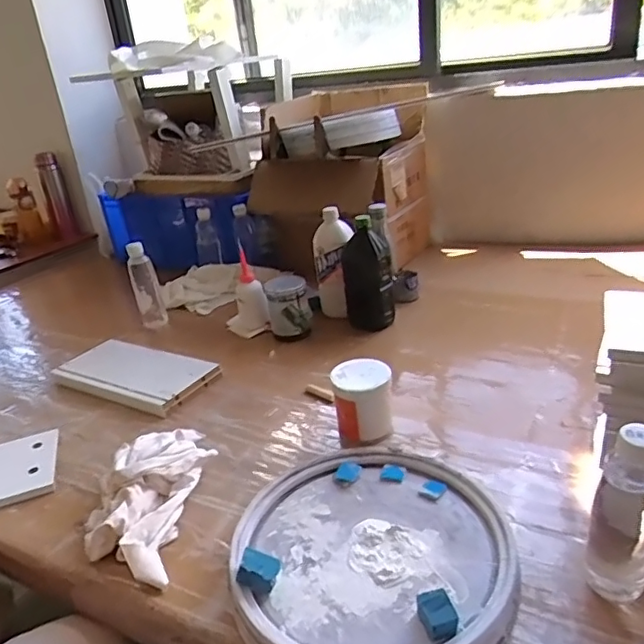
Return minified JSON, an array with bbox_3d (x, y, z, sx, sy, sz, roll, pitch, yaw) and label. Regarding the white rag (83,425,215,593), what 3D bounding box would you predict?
[{"bbox_3d":[-0.220,0.206,0.728,0.125,0.064,0.275,-3,24,7],"label":"white rag"}]

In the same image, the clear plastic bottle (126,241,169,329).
[{"bbox_3d":[-0.383,-0.074,1.249,0.059,0.188,0.056,-14,25,-16],"label":"clear plastic bottle"}]

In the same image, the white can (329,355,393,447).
[{"bbox_3d":[0.060,0.116,0.813,0.080,0.100,0.078,-5,24,2],"label":"white can"}]

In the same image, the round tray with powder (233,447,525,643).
[{"bbox_3d":[0.055,0.241,0.605,0.280,0.048,0.293,-5,24,2],"label":"round tray with powder"}]

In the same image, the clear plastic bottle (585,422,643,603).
[{"bbox_3d":[0.277,0.173,0.519,0.056,0.187,0.048,8,28,29],"label":"clear plastic bottle"}]

